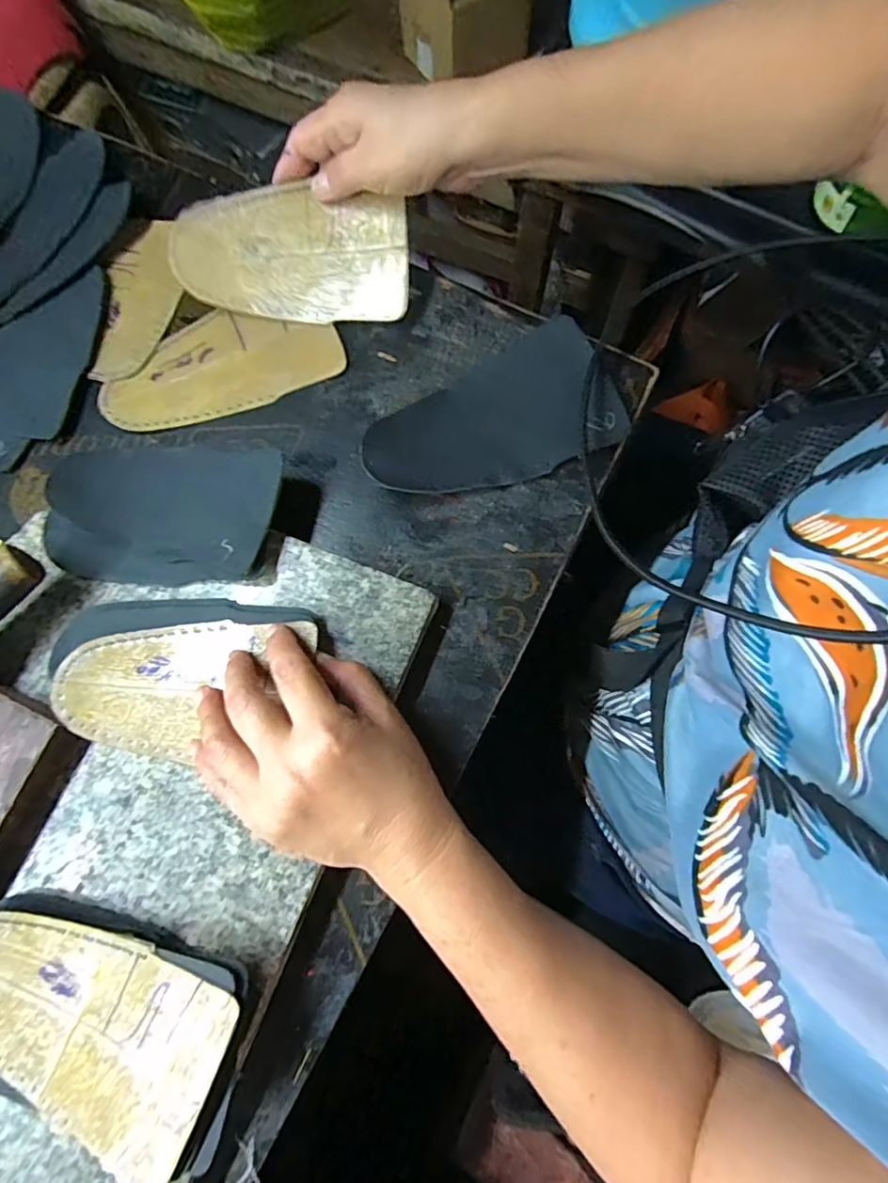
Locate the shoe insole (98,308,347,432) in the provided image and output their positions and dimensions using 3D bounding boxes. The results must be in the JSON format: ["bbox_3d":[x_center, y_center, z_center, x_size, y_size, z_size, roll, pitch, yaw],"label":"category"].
[{"bbox_3d":[-0.156,-0.159,0.379,0.163,0.005,0.078,-21,77,-2],"label":"shoe insole"}]

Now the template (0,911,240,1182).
[{"bbox_3d":[-0.176,0.204,0.258,0.146,0.010,0.080,23,78,10],"label":"template"}]

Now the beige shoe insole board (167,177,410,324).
[{"bbox_3d":[-0.101,-0.228,0.366,0.155,0.011,0.077,8,107,1],"label":"beige shoe insole board"}]

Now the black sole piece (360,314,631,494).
[{"bbox_3d":[0.029,-0.109,0.354,0.163,0.026,0.088,-24,77,-3],"label":"black sole piece"}]

